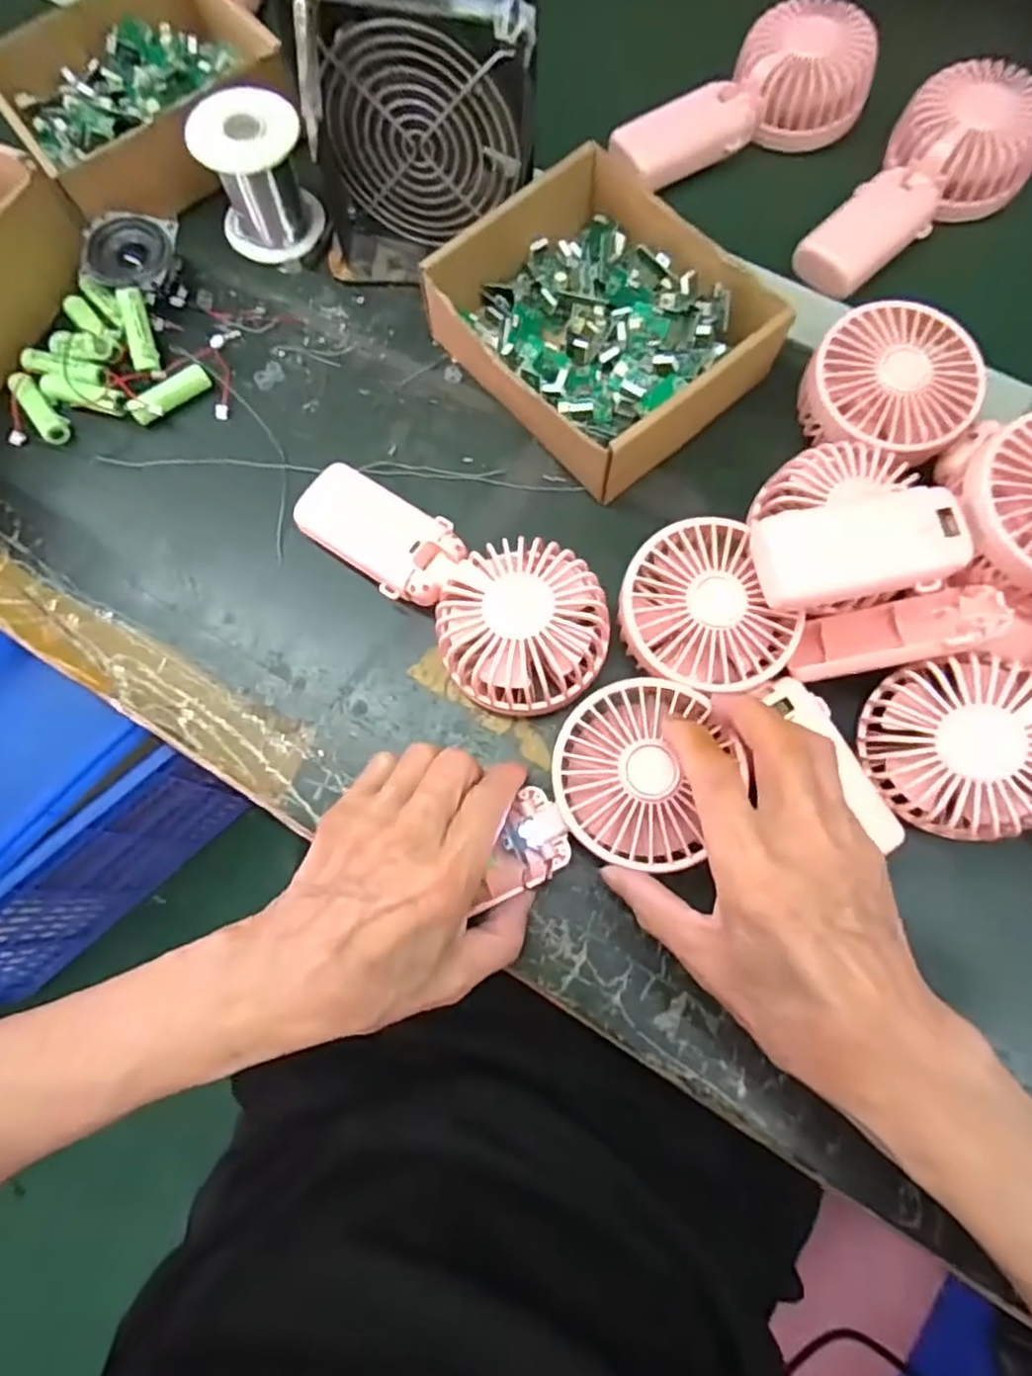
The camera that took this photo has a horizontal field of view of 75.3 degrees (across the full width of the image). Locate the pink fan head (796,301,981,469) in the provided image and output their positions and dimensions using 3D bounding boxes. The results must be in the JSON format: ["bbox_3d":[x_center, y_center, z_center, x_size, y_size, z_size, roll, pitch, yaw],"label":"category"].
[{"bbox_3d":[0.207,-0.166,0.372,0.083,0.035,0.086,0,74,1],"label":"pink fan head"}]

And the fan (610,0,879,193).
[{"bbox_3d":[0.148,-0.403,0.448,0.169,0.046,0.085,-19,74,-4],"label":"fan"}]

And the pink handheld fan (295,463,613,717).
[{"bbox_3d":[-0.033,-0.062,0.356,0.187,0.051,0.085,39,78,12],"label":"pink handheld fan"}]

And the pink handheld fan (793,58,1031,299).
[{"bbox_3d":[0.257,-0.323,0.434,0.178,0.040,0.088,-42,79,1],"label":"pink handheld fan"}]

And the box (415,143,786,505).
[{"bbox_3d":[0.047,-0.213,0.396,0.143,0.059,0.175,-38,76,-9],"label":"box"}]

